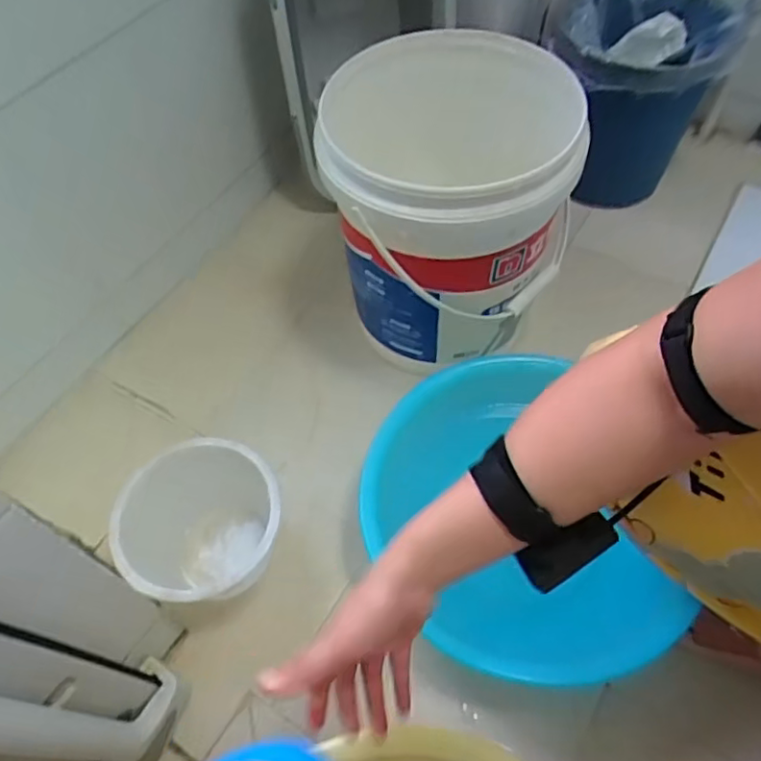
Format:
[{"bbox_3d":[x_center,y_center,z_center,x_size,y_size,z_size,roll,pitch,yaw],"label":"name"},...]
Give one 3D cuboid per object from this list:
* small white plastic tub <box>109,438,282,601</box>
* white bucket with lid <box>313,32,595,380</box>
[{"bbox_3d":[-0.206,0.179,0.743,0.164,0.142,0.177,-1,57,2],"label":"small white plastic tub"},{"bbox_3d":[0.088,-0.237,0.828,0.292,0.327,0.338,4,58,5],"label":"white bucket with lid"}]

